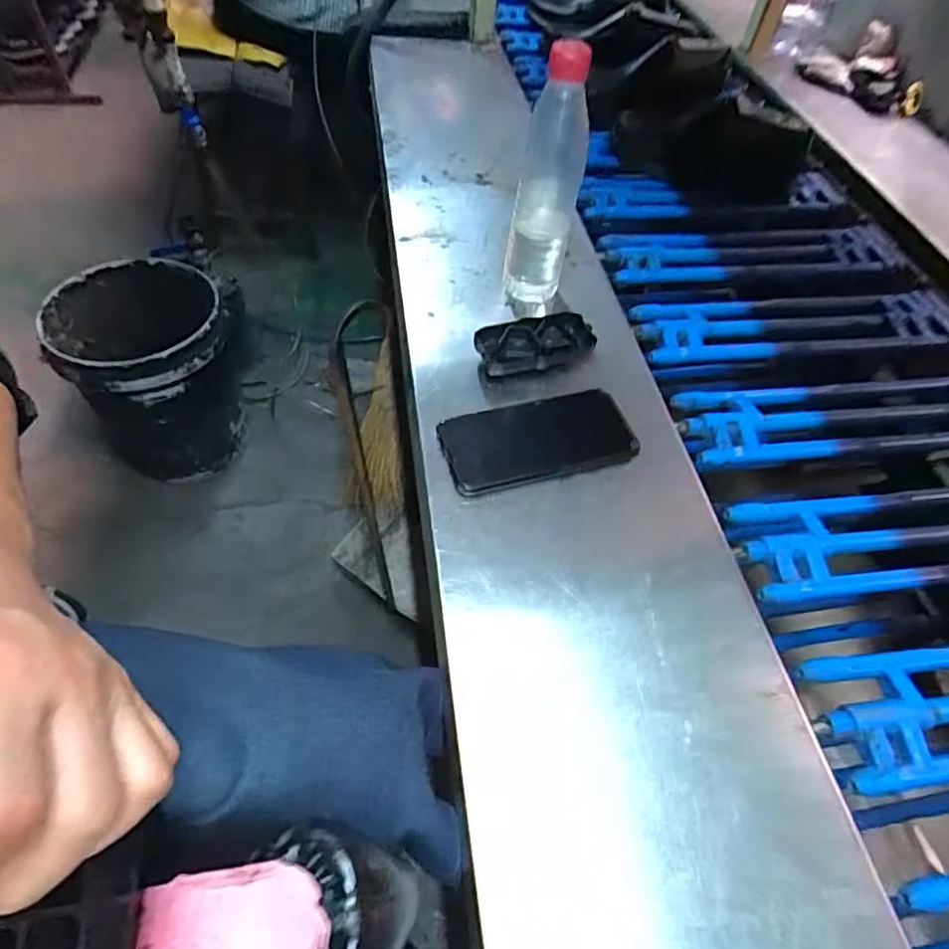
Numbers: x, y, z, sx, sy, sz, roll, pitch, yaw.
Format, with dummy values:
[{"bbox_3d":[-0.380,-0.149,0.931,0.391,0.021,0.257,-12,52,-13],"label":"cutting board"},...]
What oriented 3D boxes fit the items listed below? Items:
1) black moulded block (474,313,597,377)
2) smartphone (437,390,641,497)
[{"bbox_3d":[0.059,-0.124,0.559,0.111,0.022,0.047,-14,56,-14],"label":"black moulded block"},{"bbox_3d":[0.055,-0.031,0.507,0.162,0.009,0.077,-13,55,-13],"label":"smartphone"}]

